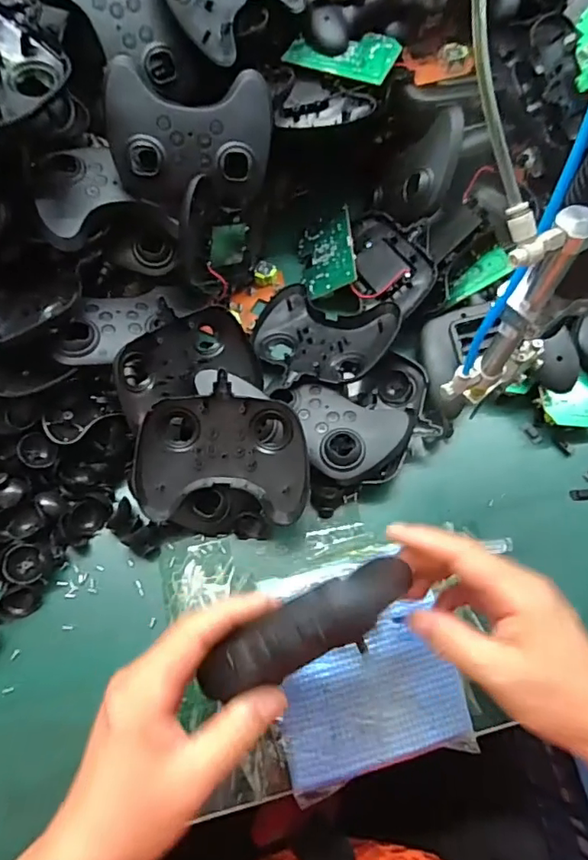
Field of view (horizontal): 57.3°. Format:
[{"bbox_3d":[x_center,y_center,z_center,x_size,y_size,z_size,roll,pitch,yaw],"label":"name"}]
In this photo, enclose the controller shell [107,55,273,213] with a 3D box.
[{"bbox_3d":[-0.077,-0.223,0.409,0.118,0.091,0.032,-8,24,-8],"label":"controller shell"}]

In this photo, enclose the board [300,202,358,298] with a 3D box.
[{"bbox_3d":[0.031,-0.163,0.501,0.054,0.007,0.082,-20,63,27],"label":"board"}]

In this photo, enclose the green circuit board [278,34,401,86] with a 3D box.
[{"bbox_3d":[0.041,-0.321,0.458,0.089,0.009,0.056,23,68,9],"label":"green circuit board"}]

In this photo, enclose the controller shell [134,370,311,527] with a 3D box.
[{"bbox_3d":[-0.052,0.015,0.393,0.125,0.025,0.102,2,91,0],"label":"controller shell"}]

